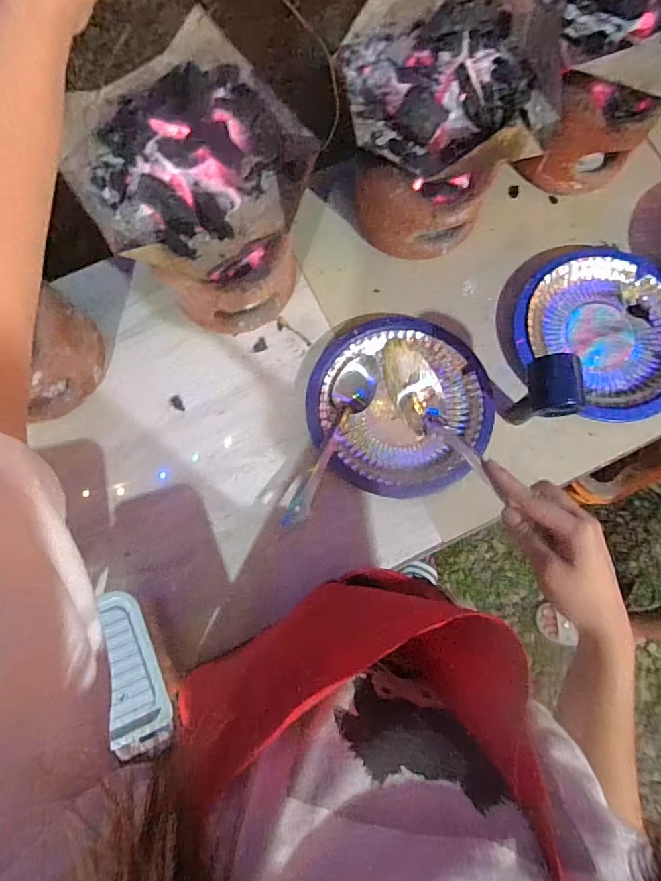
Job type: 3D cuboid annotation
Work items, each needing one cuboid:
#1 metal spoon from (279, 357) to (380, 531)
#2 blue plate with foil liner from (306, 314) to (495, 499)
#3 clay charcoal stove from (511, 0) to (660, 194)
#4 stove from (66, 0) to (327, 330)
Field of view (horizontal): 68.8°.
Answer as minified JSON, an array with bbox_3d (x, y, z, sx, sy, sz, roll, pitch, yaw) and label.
[{"bbox_3d":[0.006,-0.003,0.661,0.059,0.043,0.261,20,79,4],"label":"metal spoon"},{"bbox_3d":[0.097,-0.057,0.682,0.248,0.031,0.263,0,78,0],"label":"blue plate with foil liner"},{"bbox_3d":[0.343,-0.505,0.657,0.249,0.261,0.336,-2,78,-1],"label":"clay charcoal stove"},{"bbox_3d":[-0.156,-0.292,0.605,0.236,0.277,0.251,0,78,0],"label":"stove"}]

